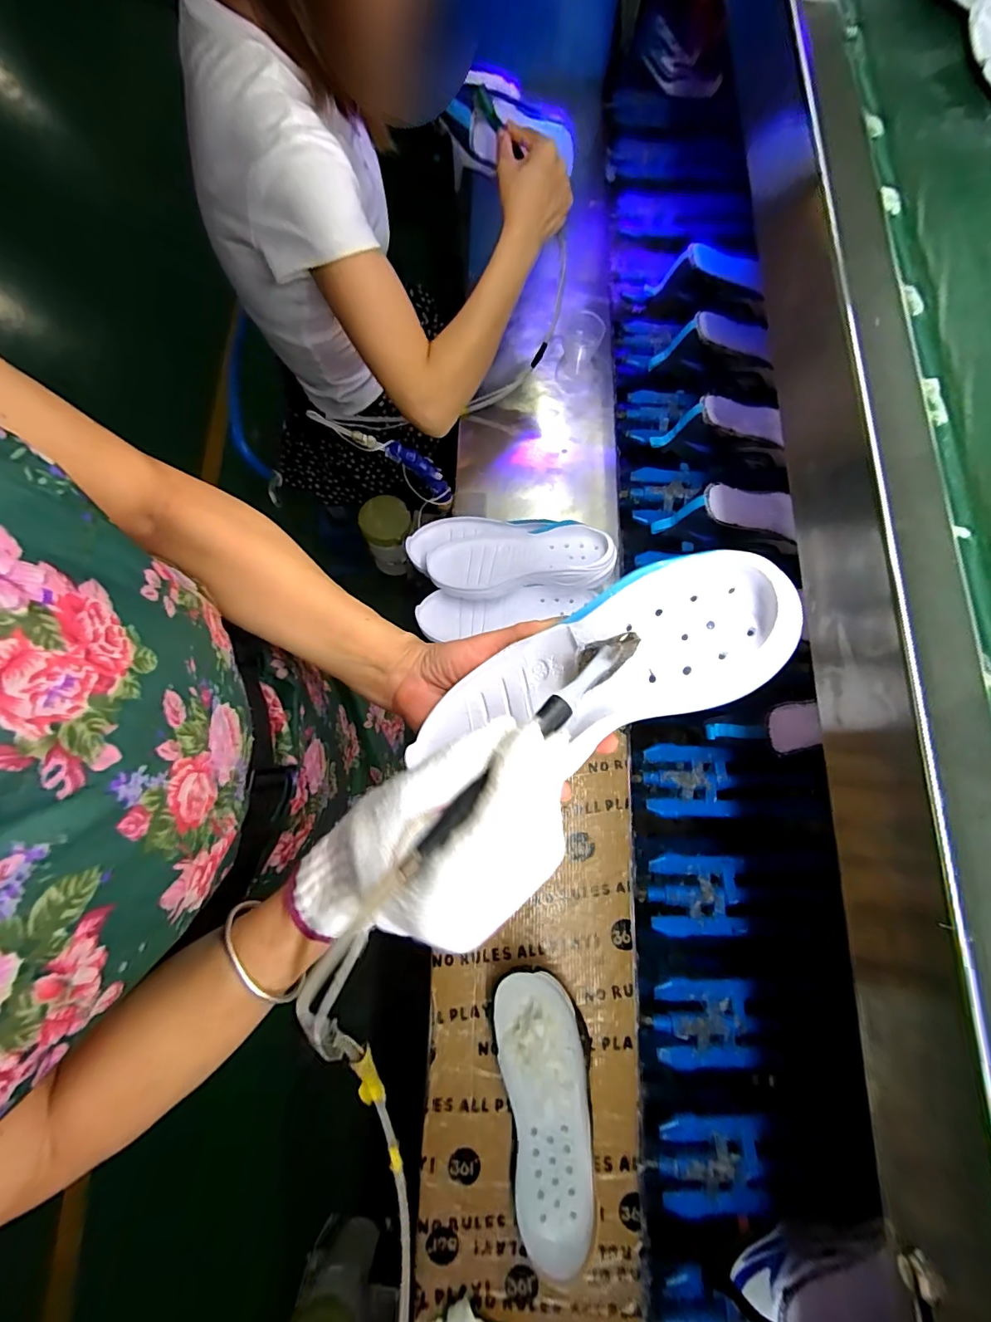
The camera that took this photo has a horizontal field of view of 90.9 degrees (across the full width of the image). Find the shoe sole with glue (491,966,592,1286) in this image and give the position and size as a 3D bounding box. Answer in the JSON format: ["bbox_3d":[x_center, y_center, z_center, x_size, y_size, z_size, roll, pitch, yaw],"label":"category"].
[{"bbox_3d":[0.053,0.459,0.508,0.089,0.050,0.259,-8,78,0],"label":"shoe sole with glue"}]

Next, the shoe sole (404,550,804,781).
[{"bbox_3d":[0.045,0.011,0.277,0.223,0.028,0.081,-21,77,28],"label":"shoe sole"}]

